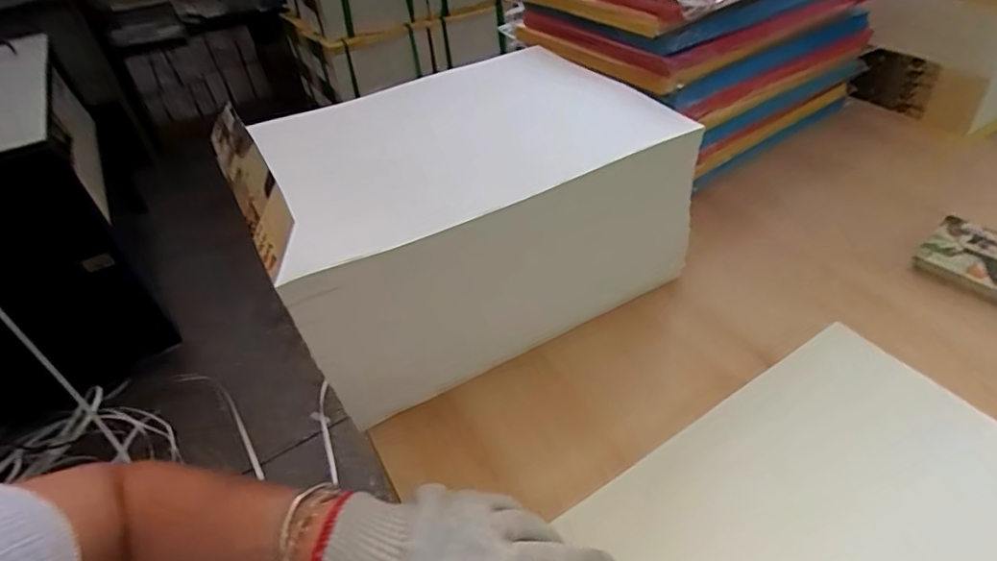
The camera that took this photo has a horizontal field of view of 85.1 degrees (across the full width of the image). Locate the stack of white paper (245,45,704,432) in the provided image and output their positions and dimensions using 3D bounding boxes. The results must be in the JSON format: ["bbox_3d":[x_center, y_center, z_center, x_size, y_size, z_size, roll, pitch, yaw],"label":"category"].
[{"bbox_3d":[-0.032,-0.077,0.572,0.392,0.188,0.294,-23,45,-18],"label":"stack of white paper"}]

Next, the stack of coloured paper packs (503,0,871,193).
[{"bbox_3d":[0.266,-0.337,0.768,0.399,0.256,0.316,-29,48,-24],"label":"stack of coloured paper packs"}]

